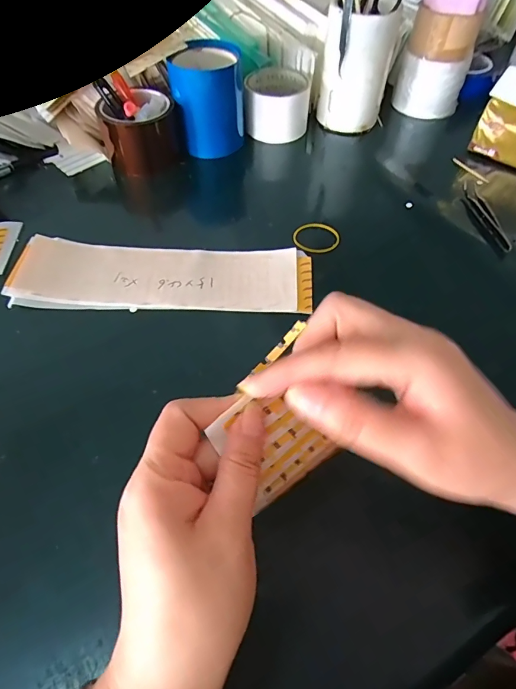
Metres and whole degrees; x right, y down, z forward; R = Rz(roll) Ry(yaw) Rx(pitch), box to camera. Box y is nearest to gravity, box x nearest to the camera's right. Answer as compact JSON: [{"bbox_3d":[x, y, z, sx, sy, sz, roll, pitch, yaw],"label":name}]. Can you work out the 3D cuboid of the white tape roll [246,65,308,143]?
[{"bbox_3d":[0.027,-0.333,0.558,0.081,0.060,0.084,1,56,0],"label":"white tape roll"}]

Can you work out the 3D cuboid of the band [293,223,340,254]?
[{"bbox_3d":[0.065,-0.119,0.447,0.051,0.004,0.044,-13,61,-12],"label":"band"}]

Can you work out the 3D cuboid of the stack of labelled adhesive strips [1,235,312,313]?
[{"bbox_3d":[-0.093,-0.070,0.403,0.289,0.015,0.085,1,56,0],"label":"stack of labelled adhesive strips"}]

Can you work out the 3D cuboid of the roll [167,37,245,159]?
[{"bbox_3d":[-0.063,-0.313,0.518,0.088,0.110,0.070,-6,56,-5],"label":"roll"}]

